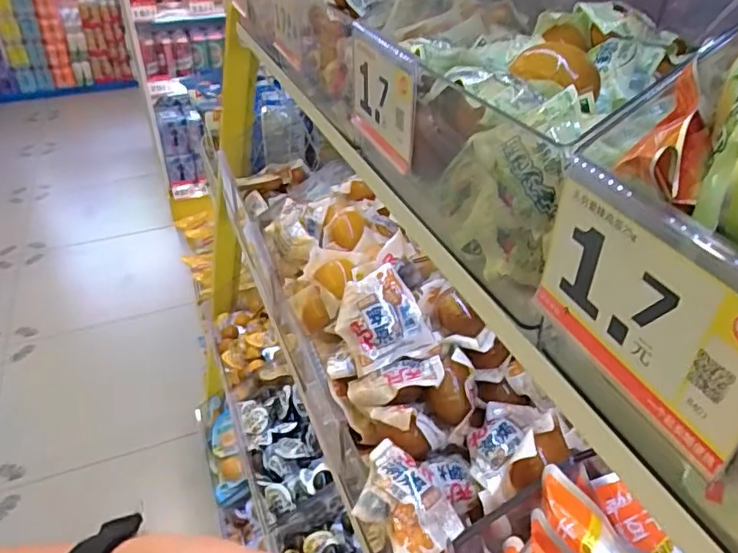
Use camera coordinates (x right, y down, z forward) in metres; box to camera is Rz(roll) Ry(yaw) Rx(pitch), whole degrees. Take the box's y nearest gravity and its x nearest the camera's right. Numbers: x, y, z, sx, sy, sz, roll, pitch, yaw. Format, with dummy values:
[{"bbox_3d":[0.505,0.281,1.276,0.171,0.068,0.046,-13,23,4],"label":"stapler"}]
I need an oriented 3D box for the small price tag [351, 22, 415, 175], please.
[{"bbox_3d":[0.007,-0.106,0.350,0.009,0.062,0.089,-11,37,-15],"label":"small price tag"}]

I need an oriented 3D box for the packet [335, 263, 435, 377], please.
[{"bbox_3d":[0.008,0.031,0.439,0.063,0.018,0.069,-23,77,-11],"label":"packet"}]

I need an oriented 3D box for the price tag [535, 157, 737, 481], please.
[{"bbox_3d":[0.088,0.010,0.184,0.009,0.061,0.086,-13,37,-17],"label":"price tag"}]

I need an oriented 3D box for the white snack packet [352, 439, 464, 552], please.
[{"bbox_3d":[0.019,0.133,0.347,0.048,0.020,0.072,-27,43,-32],"label":"white snack packet"}]

